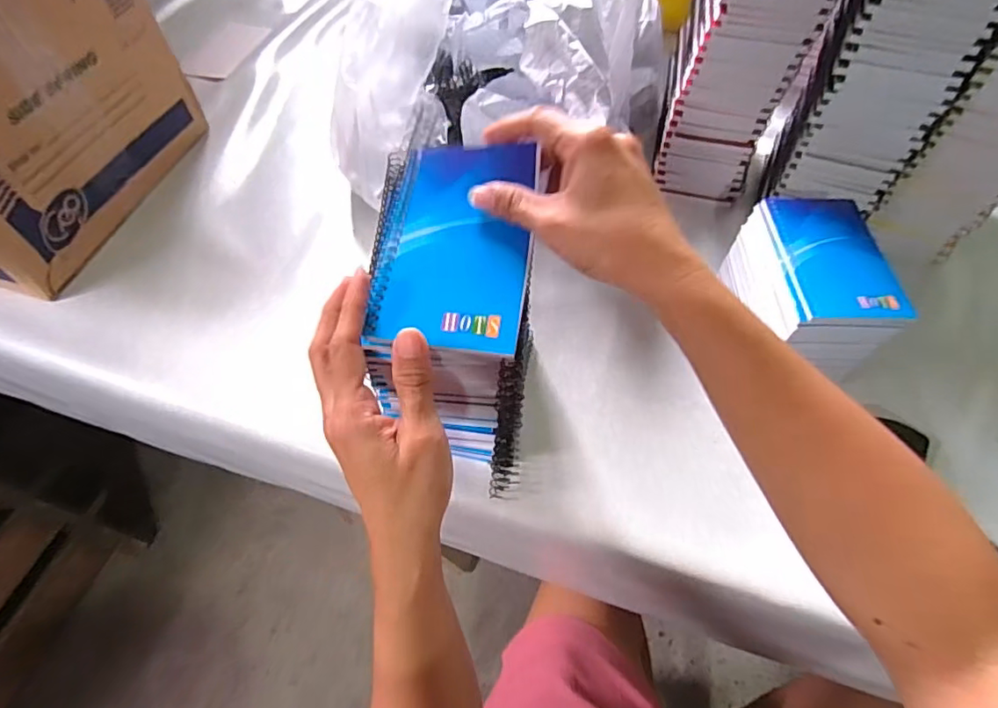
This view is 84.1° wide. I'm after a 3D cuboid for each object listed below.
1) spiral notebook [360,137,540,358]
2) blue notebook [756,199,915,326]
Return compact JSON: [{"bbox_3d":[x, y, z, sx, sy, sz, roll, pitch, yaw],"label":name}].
[{"bbox_3d":[-0.028,-0.065,0.313,0.088,0.006,0.134,4,66,7],"label":"spiral notebook"},{"bbox_3d":[0.270,-0.079,0.445,0.085,0.011,0.134,-1,59,0],"label":"blue notebook"}]

